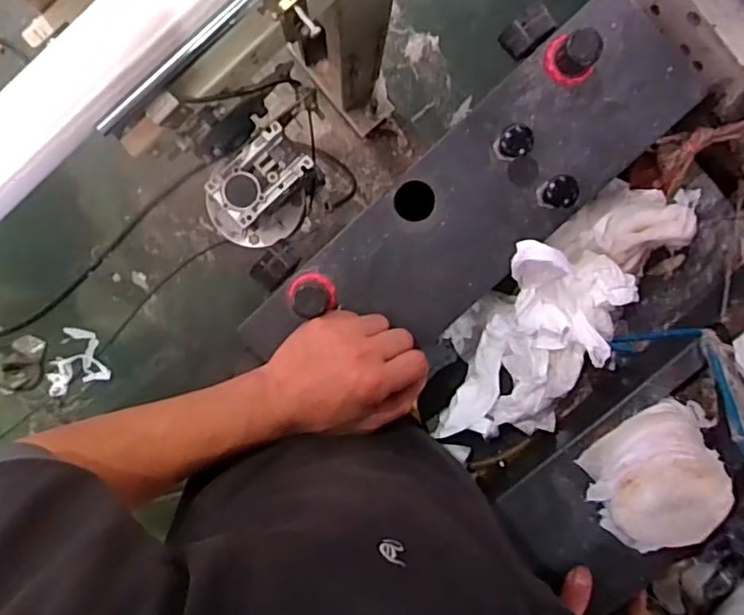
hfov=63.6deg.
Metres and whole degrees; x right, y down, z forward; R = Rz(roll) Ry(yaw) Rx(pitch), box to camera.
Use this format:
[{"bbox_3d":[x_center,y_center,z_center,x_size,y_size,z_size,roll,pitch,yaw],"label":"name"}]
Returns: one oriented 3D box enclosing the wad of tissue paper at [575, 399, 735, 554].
[{"bbox_3d":[0.237,0.136,0.479,0.117,0.081,0.081,-30,96,2],"label":"wad of tissue paper"}]

